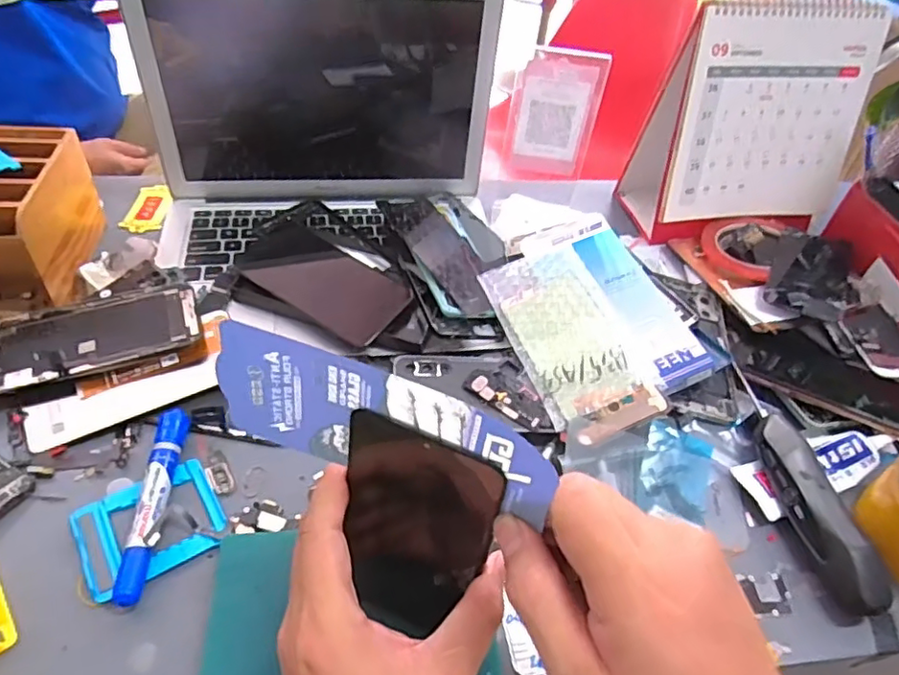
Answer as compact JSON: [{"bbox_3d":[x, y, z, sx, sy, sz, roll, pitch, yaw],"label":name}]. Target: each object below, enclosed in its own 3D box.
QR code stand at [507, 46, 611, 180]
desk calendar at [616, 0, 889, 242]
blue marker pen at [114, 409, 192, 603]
[{"bbox_3d":[0.101,-0.215,0.581,0.076,0.121,0.023,5,45,-3],"label":"QR code stand"},{"bbox_3d":[0.314,-0.226,0.631,0.208,0.221,0.107,-7,47,-14],"label":"desk calendar"},{"bbox_3d":[-0.193,0.103,0.397,0.019,0.013,0.134,0,46,-8],"label":"blue marker pen"}]

